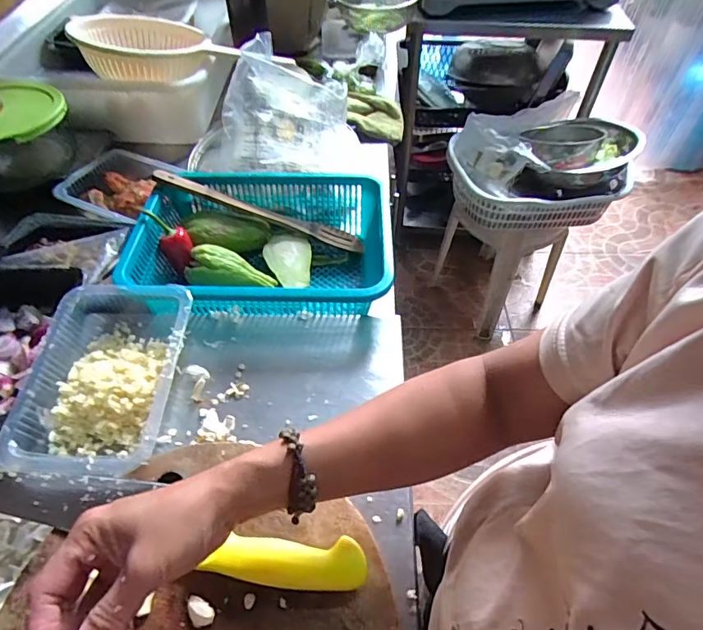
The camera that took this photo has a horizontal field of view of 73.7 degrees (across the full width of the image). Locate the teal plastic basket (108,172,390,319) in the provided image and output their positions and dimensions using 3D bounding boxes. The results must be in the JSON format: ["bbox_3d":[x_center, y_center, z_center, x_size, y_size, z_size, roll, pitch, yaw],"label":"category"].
[{"bbox_3d":[-0.110,-0.082,0.615,0.302,0.092,0.226,1,51,0],"label":"teal plastic basket"}]

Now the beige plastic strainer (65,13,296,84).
[{"bbox_3d":[-0.270,-0.431,0.761,0.316,0.063,0.183,9,51,6],"label":"beige plastic strainer"}]

